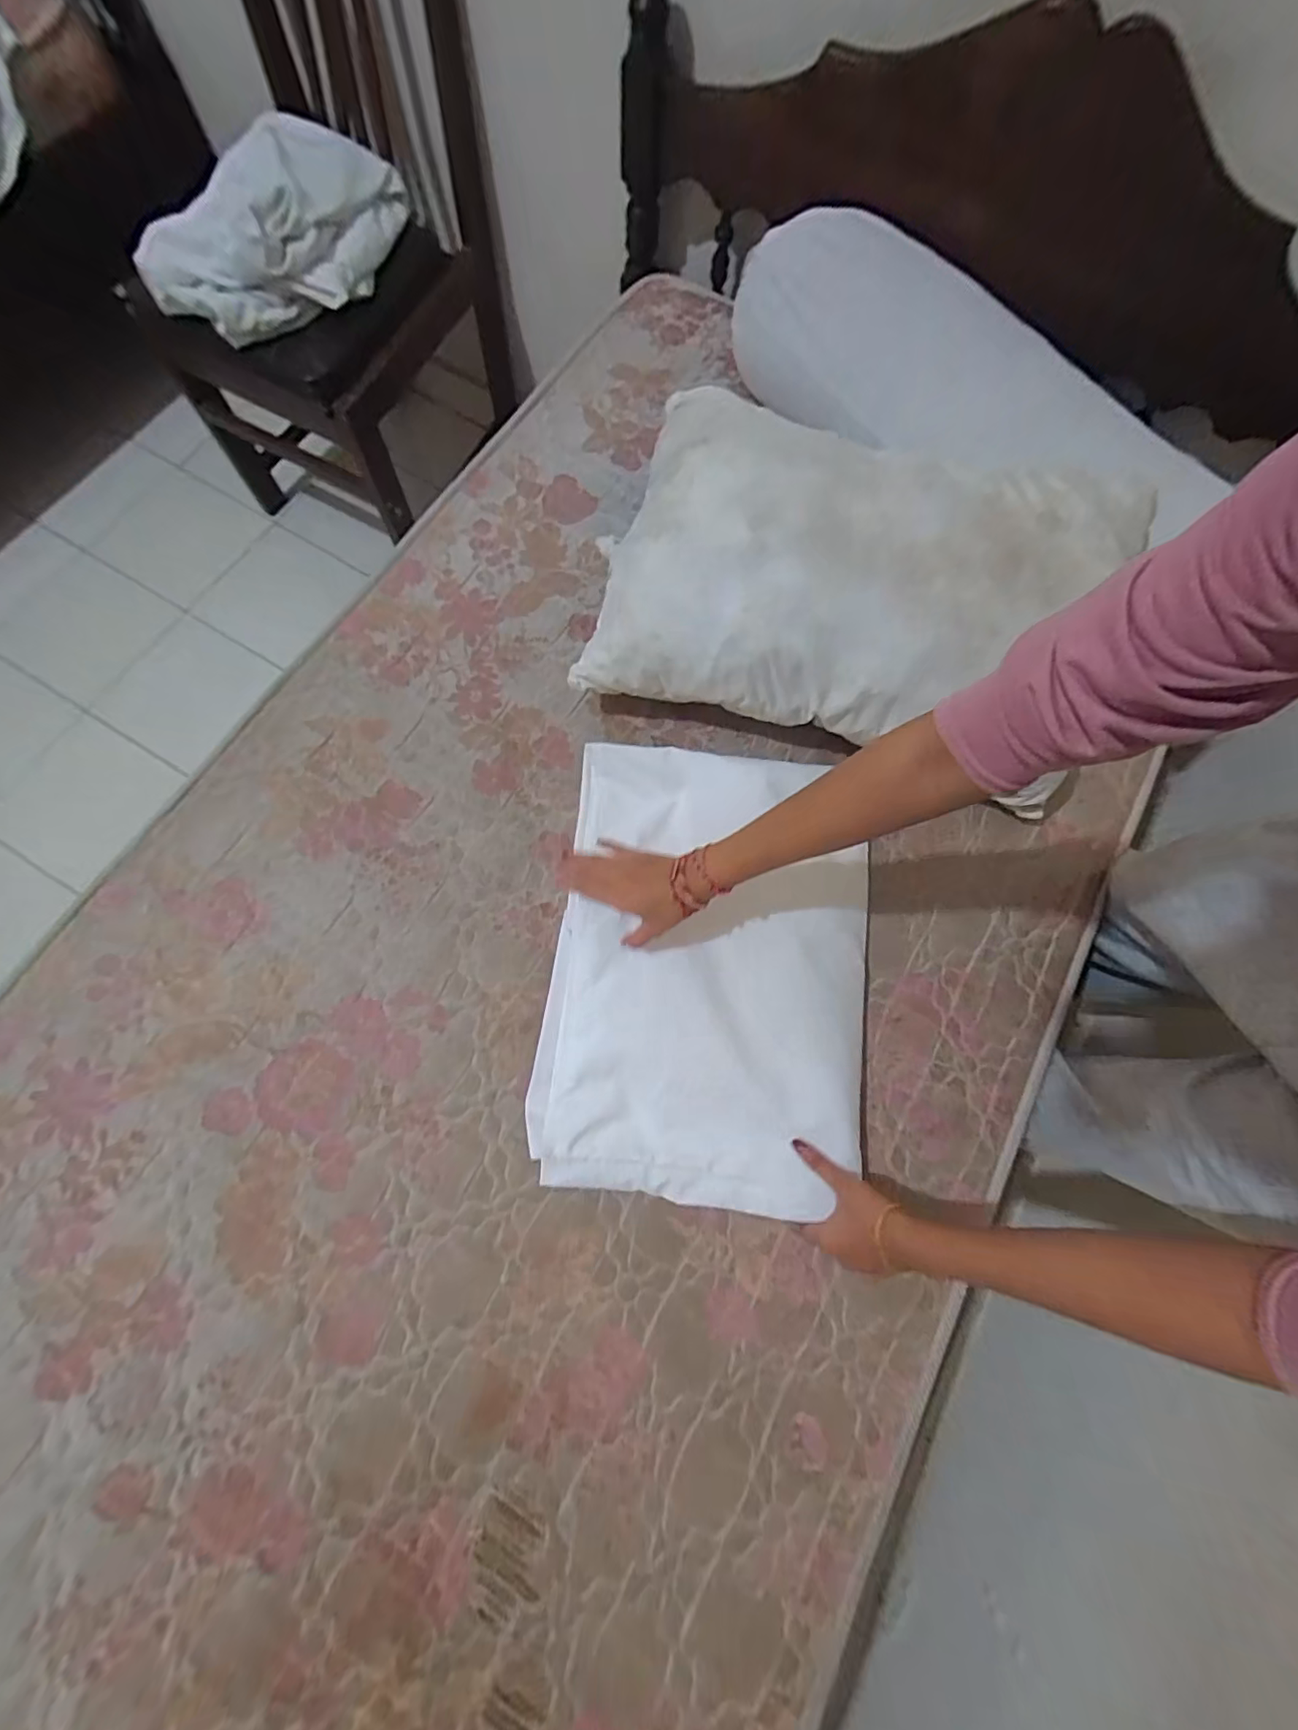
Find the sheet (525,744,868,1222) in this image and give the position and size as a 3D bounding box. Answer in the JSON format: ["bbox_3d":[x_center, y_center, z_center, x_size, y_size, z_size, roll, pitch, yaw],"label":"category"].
[{"bbox_3d":[0.064,0.098,0.631,0.330,0.049,0.475,8,72,0],"label":"sheet"}]

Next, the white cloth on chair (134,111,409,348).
[{"bbox_3d":[-0.587,-1.035,0.929,0.271,0.110,0.409,23,75,4],"label":"white cloth on chair"}]

